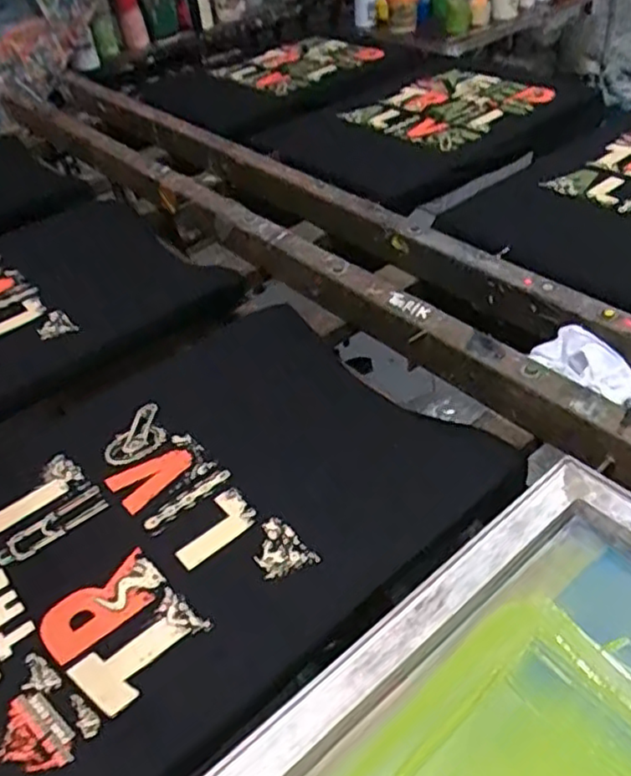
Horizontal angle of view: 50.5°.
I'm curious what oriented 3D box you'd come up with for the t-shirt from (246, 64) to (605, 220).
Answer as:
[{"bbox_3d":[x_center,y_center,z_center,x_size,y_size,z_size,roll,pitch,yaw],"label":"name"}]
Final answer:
[{"bbox_3d":[0.214,-0.535,1.317,0.593,0.033,0.498,-33,46,-26],"label":"t-shirt"}]

